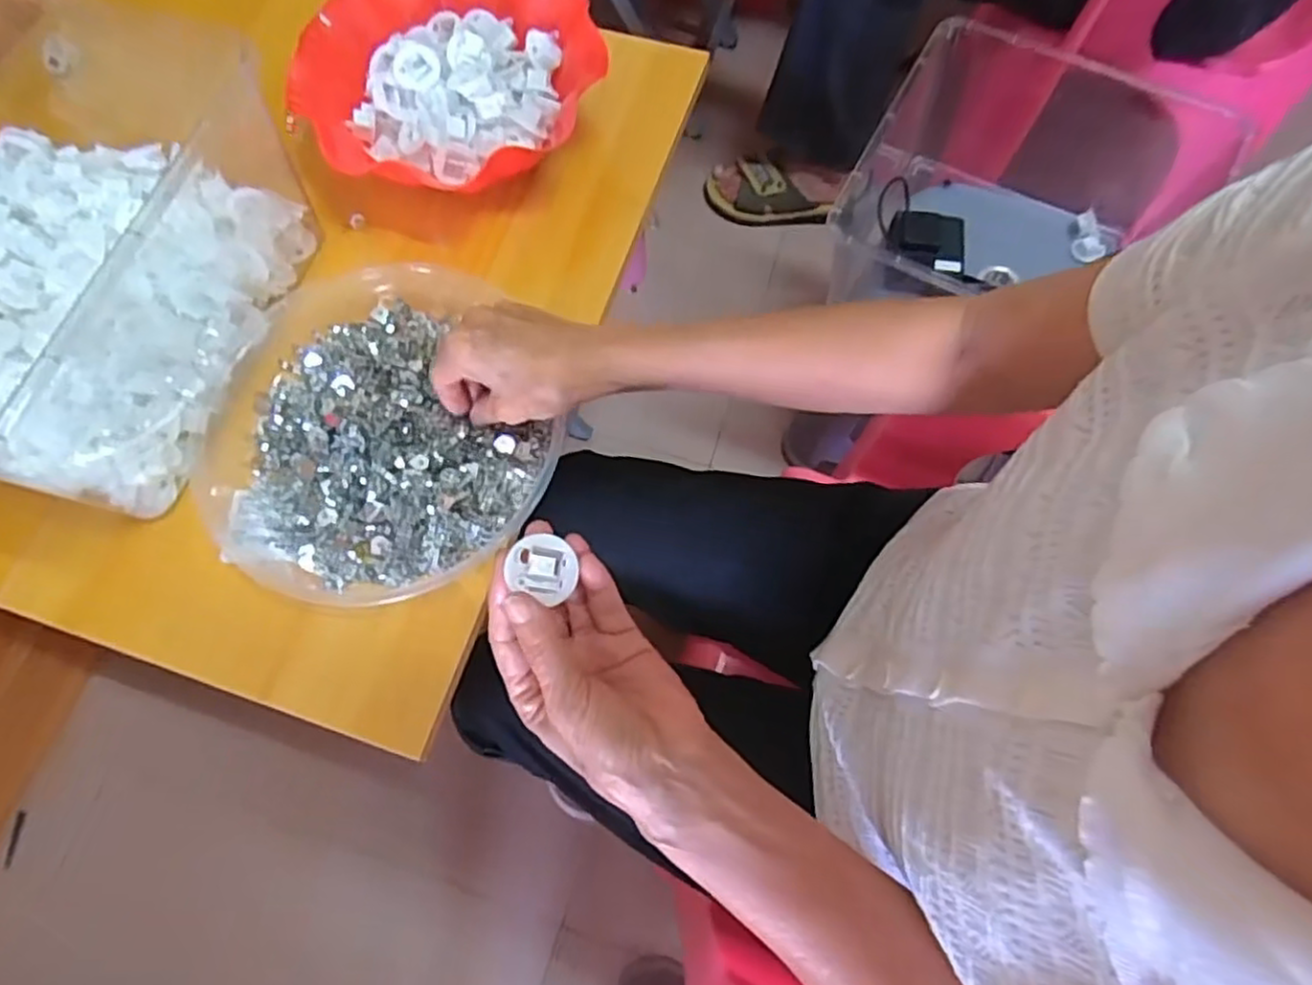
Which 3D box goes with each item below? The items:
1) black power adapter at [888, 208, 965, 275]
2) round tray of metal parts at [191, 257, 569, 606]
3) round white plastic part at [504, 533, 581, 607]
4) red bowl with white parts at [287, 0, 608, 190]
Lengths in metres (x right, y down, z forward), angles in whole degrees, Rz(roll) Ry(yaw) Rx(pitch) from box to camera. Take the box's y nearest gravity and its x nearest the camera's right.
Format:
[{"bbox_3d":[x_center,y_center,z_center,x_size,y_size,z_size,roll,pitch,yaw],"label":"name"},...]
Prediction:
[{"bbox_3d":[0.277,-0.257,0.718,0.073,0.018,0.061,7,70,3],"label":"black power adapter"},{"bbox_3d":[-0.185,-0.038,0.468,0.230,0.037,0.228,0,70,1],"label":"round tray of metal parts"},{"bbox_3d":[-0.051,0.033,0.323,0.031,0.006,0.031,2,82,-18],"label":"round white plastic part"},{"bbox_3d":[-0.151,-0.316,0.544,0.213,0.062,0.201,0,70,1],"label":"red bowl with white parts"}]

